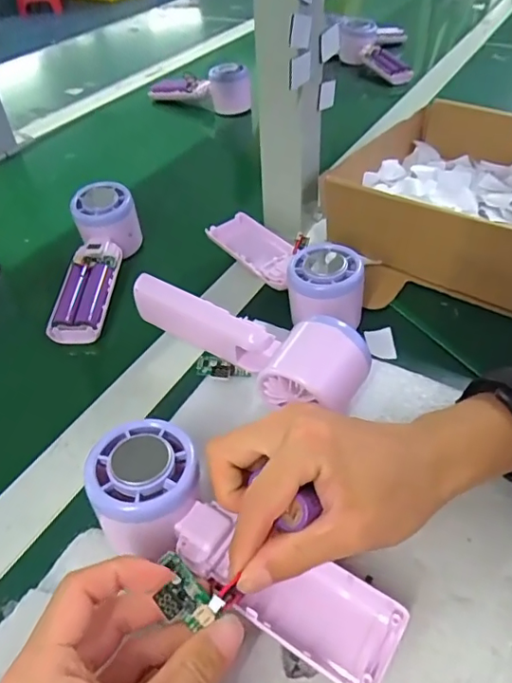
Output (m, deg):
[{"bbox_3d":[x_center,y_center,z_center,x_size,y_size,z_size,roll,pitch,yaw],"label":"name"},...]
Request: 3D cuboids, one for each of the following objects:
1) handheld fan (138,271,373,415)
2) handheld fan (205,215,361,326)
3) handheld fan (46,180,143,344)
[{"bbox_3d":[-0.011,0.009,0.351,0.164,0.063,0.049,16,48,20],"label":"handheld fan"},{"bbox_3d":[0.024,-0.066,0.433,0.057,0.051,0.169,-26,48,-20],"label":"handheld fan"},{"bbox_3d":[-0.141,-0.068,0.466,0.051,0.039,0.161,1,60,6],"label":"handheld fan"}]

